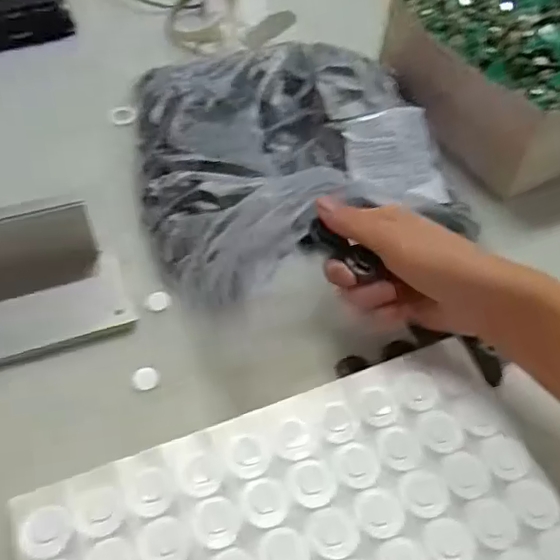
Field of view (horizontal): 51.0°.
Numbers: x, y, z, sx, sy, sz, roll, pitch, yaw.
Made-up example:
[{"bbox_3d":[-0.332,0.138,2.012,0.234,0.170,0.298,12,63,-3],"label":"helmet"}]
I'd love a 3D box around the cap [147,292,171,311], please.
[{"bbox_3d":[-0.090,0.015,0.436,0.016,0.004,0.018,-9,54,-11],"label":"cap"}]

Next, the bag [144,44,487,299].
[{"bbox_3d":[0.003,-0.107,0.480,0.240,0.057,0.256,-16,56,-16],"label":"bag"}]

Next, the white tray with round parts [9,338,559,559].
[{"bbox_3d":[0.018,0.143,0.322,0.284,0.012,0.161,-16,56,-16],"label":"white tray with round parts"}]

